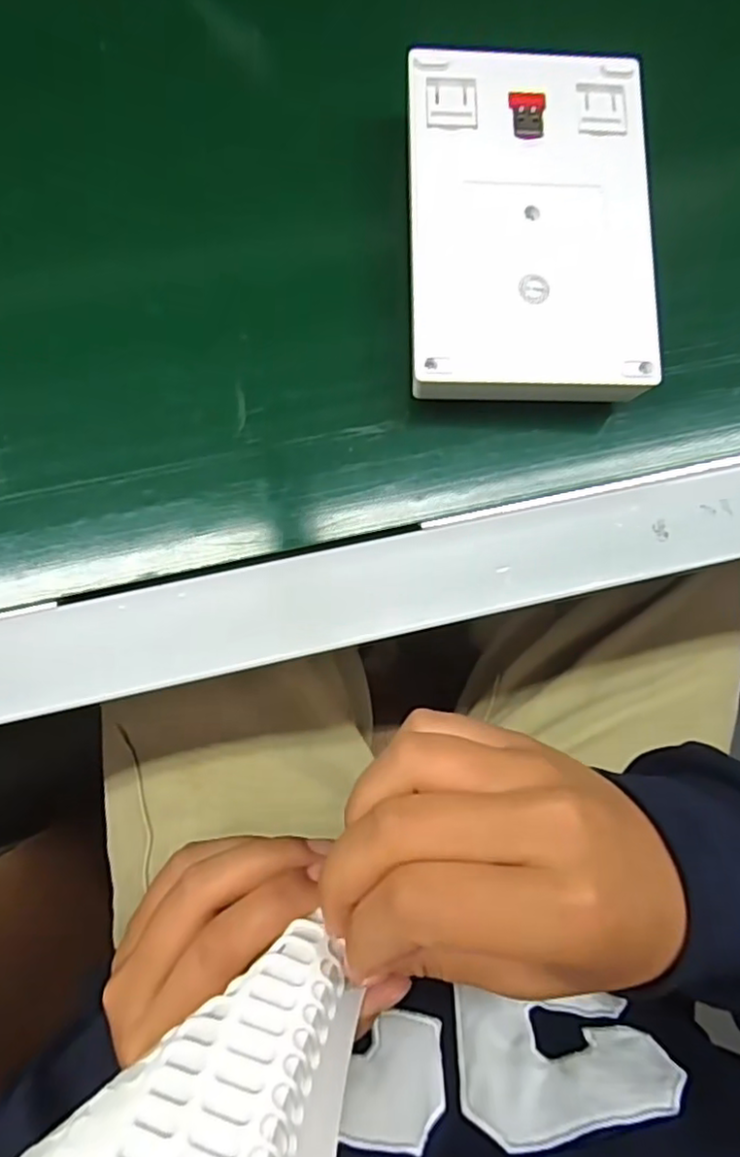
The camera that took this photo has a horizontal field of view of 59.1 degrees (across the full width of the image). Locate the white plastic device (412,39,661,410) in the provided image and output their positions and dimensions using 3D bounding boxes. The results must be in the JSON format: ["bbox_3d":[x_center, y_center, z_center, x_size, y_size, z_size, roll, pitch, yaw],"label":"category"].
[{"bbox_3d":[0.065,-0.144,0.272,0.097,0.024,0.143,0,82,-4],"label":"white plastic device"}]

